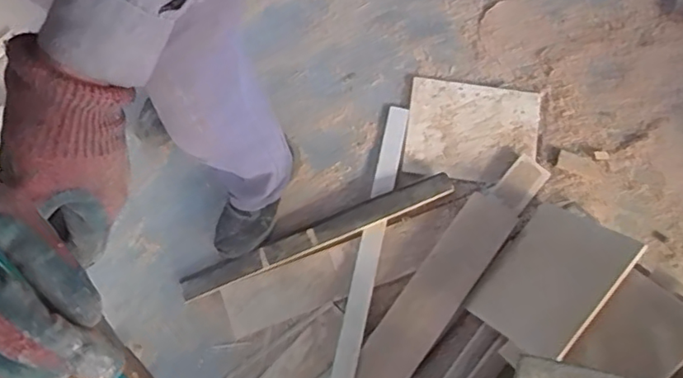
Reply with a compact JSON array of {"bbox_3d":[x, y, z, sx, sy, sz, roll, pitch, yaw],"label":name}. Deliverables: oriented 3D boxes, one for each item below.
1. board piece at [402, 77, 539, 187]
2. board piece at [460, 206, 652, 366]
[{"bbox_3d":[0.296,-0.129,1.292,0.289,0.018,0.231,9,78,3],"label":"board piece"},{"bbox_3d":[0.420,0.181,1.155,0.301,0.028,0.216,-46,51,-10],"label":"board piece"}]

